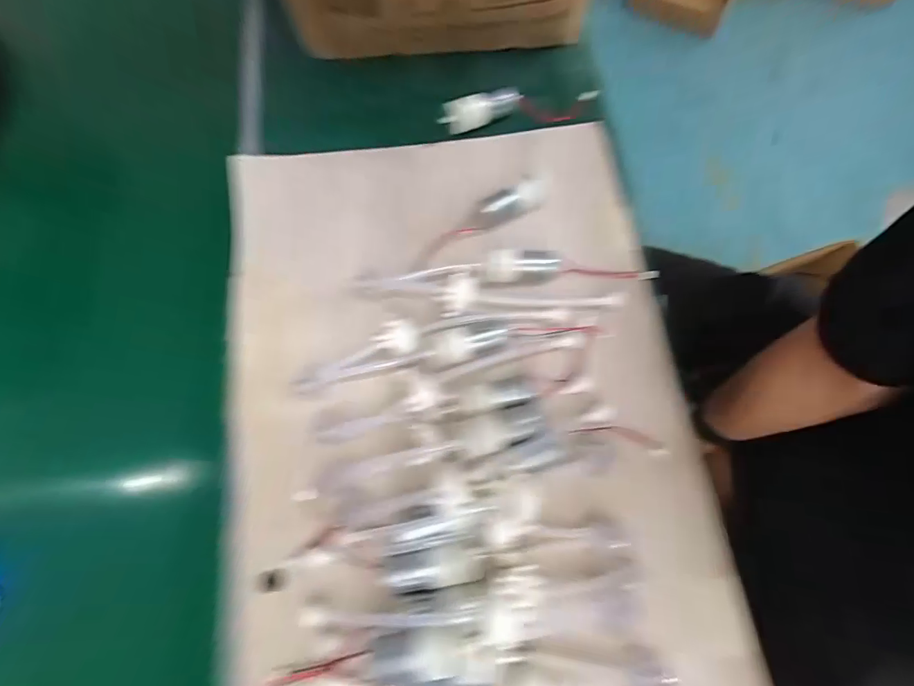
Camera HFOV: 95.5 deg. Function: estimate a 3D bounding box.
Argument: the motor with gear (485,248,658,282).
[{"bbox_3d":[0.093,-0.062,0.338,0.138,0.022,0.022,-1,72,-1],"label":"motor with gear"}]

